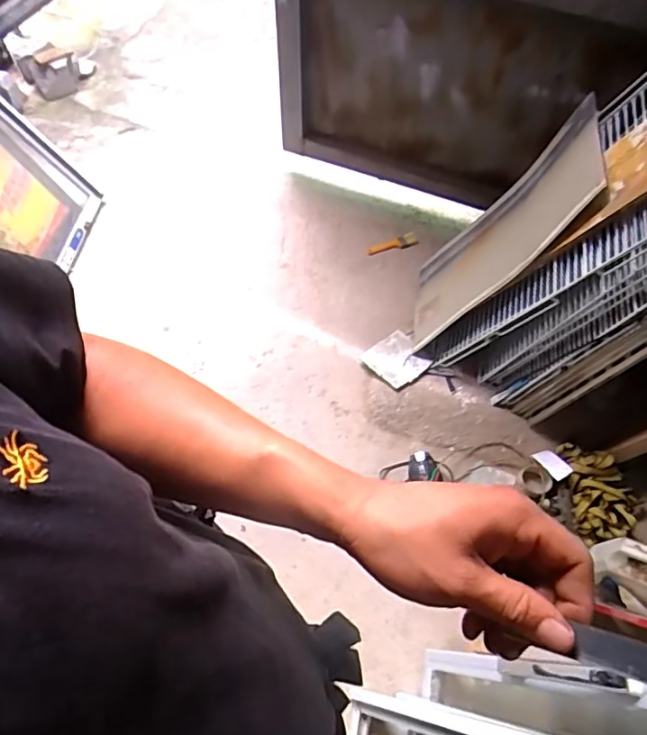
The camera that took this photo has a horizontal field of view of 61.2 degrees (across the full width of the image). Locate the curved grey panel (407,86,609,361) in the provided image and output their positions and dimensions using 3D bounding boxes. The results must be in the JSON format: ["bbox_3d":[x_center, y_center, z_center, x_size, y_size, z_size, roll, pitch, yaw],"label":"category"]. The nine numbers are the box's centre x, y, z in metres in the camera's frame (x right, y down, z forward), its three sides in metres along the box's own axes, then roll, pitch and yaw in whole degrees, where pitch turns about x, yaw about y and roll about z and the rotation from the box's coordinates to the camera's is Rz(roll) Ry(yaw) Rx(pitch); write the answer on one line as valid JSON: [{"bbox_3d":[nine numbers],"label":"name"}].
[{"bbox_3d":[0.457,-0.339,1.432,0.056,0.676,0.321,22,52,-18],"label":"curved grey panel"}]

